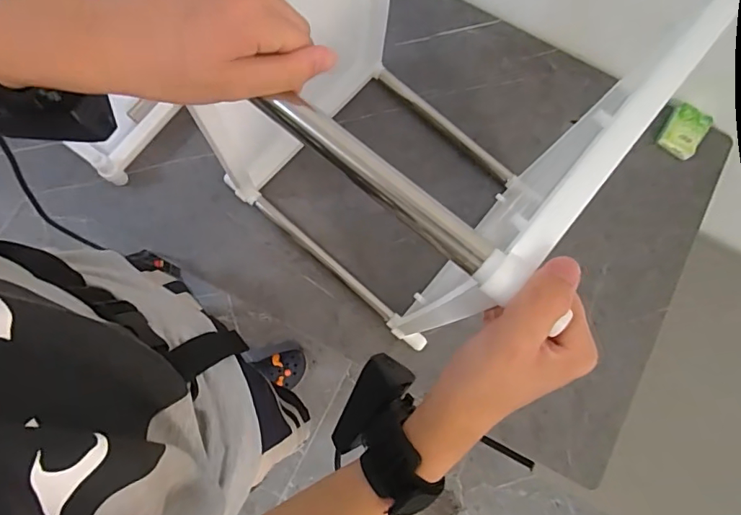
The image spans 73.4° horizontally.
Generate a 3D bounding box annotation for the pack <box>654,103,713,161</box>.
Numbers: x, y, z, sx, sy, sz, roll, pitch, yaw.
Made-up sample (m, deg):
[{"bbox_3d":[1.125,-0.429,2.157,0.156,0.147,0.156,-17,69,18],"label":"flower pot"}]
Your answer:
[{"bbox_3d":[0.490,-0.198,0.784,0.057,0.033,0.084,33,78,3],"label":"pack"}]

